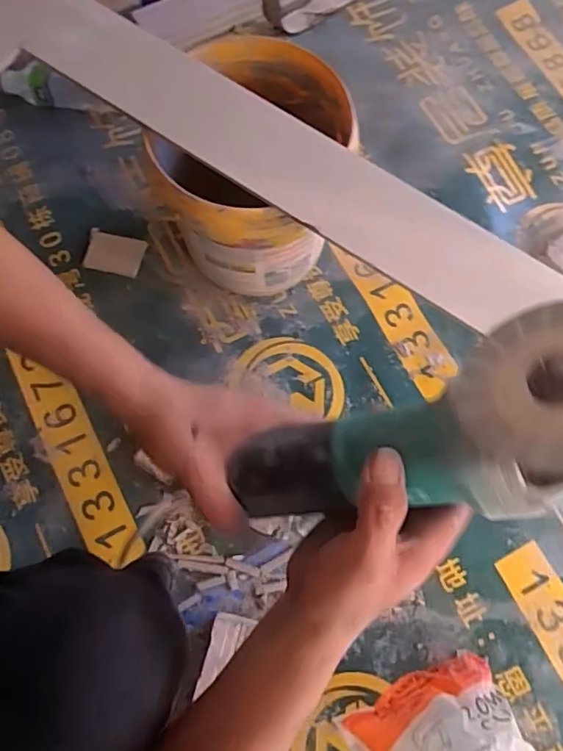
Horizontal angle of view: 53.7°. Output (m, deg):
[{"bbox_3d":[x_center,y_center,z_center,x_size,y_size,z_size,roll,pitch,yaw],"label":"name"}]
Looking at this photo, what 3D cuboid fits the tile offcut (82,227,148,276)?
[{"bbox_3d":[-0.251,-0.182,0.833,0.083,0.010,0.059,17,90,0],"label":"tile offcut"}]

